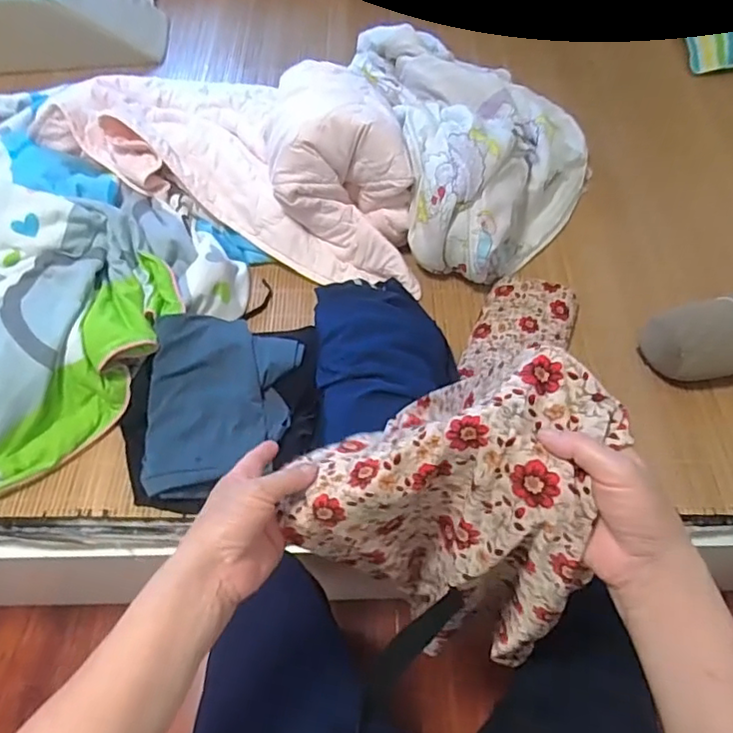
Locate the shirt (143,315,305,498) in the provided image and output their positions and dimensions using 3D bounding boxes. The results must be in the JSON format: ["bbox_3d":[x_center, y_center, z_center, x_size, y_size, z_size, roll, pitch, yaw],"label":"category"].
[{"bbox_3d":[-0.191,0.043,0.752,0.190,0.025,0.234,-1,65,-4],"label":"shirt"}]

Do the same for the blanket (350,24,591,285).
[{"bbox_3d":[0.207,-0.407,0.984,0.352,0.192,0.544,-9,60,-6],"label":"blanket"}]

